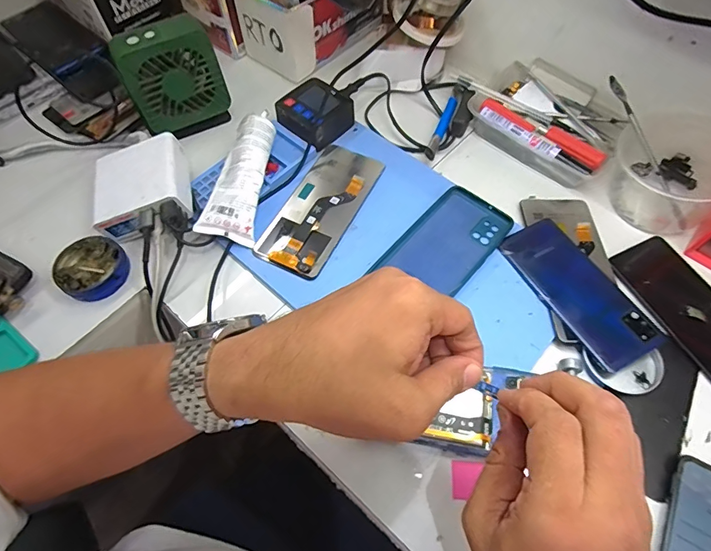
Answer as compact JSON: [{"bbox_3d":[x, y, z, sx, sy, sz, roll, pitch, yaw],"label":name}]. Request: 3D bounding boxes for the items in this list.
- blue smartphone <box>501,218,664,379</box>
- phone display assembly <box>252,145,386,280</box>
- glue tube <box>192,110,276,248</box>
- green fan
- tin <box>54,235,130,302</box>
[{"bbox_3d":[0.208,0.012,0.401,0.071,0.014,0.151,-26,64,-14],"label":"blue smartphone"},{"bbox_3d":[-0.033,-0.071,0.446,0.071,0.008,0.161,24,63,12],"label":"phone display assembly"},{"bbox_3d":[-0.116,-0.101,0.436,0.048,0.031,0.135,7,65,2],"label":"glue tube"},{"bbox_3d":[-0.196,-0.212,0.467,0.097,0.107,0.042,-25,65,-14],"label":"green fan"},{"bbox_3d":[-0.250,-0.006,0.411,0.060,0.019,0.061,0,61,0],"label":"tin"}]

